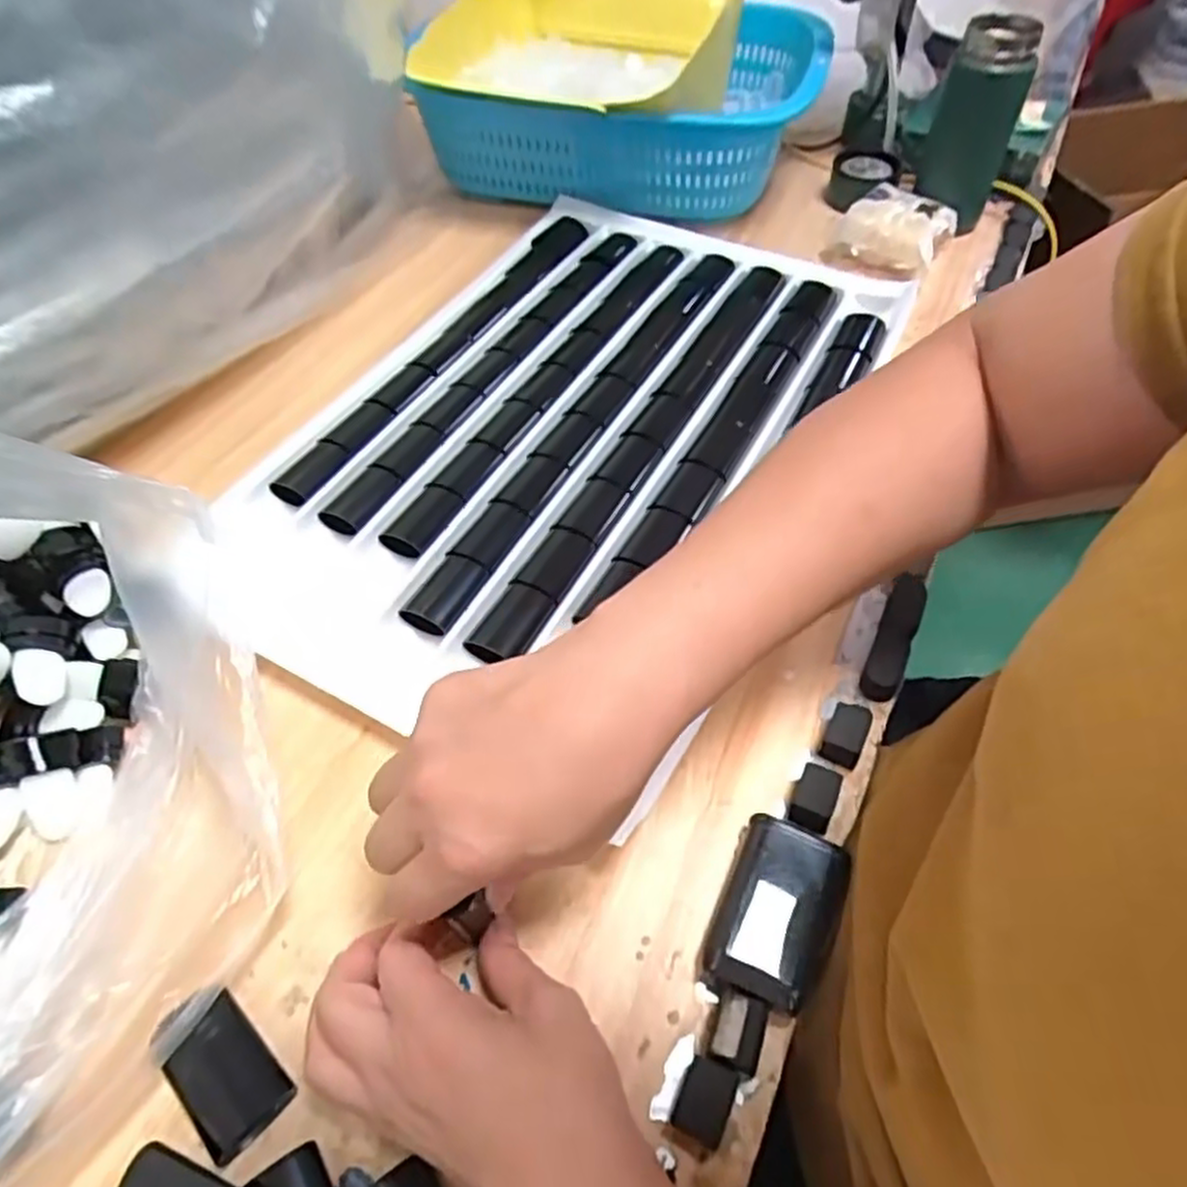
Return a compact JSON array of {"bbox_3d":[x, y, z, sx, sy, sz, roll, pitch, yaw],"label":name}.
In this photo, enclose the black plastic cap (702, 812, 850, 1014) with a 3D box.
[{"bbox_3d":[0.081,0.142,0.338,0.047,0.024,0.075,20,57,15],"label":"black plastic cap"}]

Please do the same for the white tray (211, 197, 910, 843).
[{"bbox_3d":[-0.022,-0.128,0.539,0.329,0.027,0.487,23,57,17],"label":"white tray"}]

